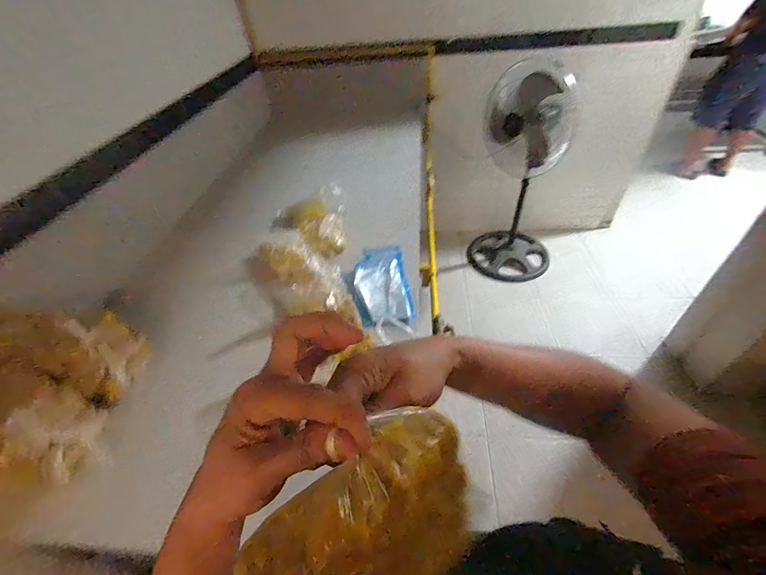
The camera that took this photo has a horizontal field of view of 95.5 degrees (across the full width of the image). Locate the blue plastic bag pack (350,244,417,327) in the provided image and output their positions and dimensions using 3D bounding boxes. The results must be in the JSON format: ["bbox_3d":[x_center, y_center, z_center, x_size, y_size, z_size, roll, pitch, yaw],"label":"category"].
[{"bbox_3d":[-0.008,-0.014,0.904,0.146,0.035,0.281,-8,44,-2],"label":"blue plastic bag pack"}]

